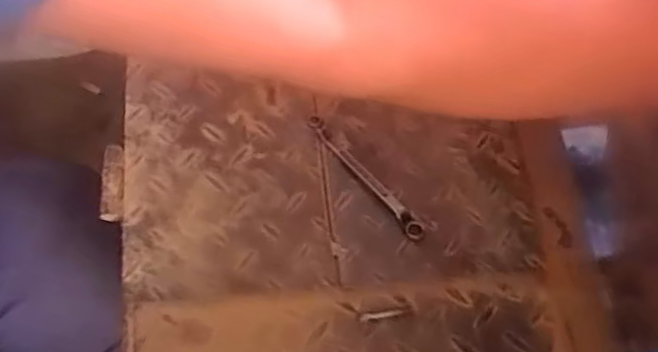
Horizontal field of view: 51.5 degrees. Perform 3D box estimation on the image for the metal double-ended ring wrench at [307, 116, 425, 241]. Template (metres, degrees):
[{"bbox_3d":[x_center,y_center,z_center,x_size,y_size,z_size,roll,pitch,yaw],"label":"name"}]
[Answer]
[{"bbox_3d":[0.031,-0.001,0.584,0.014,0.012,0.141,-36,73,-17],"label":"metal double-ended ring wrench"}]

